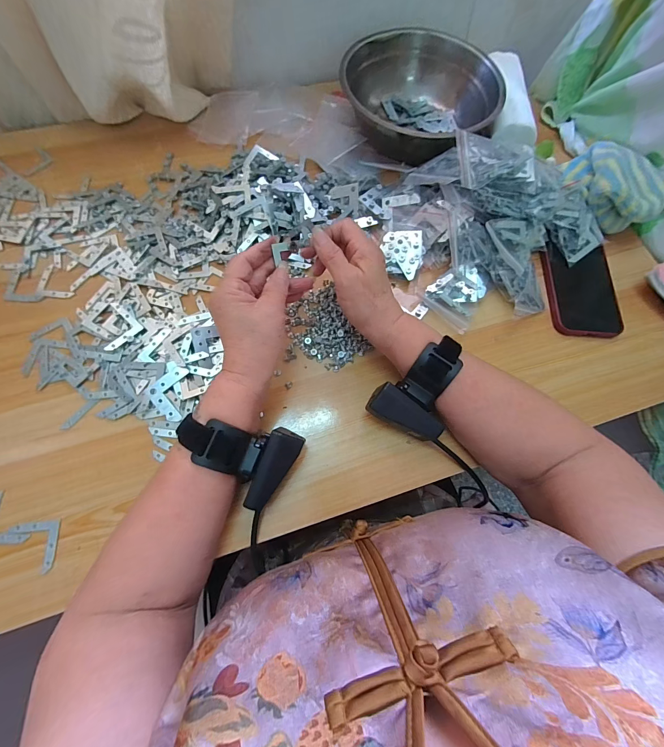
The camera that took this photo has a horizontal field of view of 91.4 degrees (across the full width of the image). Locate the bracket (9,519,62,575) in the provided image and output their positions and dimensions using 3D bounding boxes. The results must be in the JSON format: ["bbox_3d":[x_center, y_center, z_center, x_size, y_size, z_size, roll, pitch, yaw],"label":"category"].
[{"bbox_3d":[-0.262,0.152,0.283,0.041,0.004,0.042,-6,70,-4],"label":"bracket"}]

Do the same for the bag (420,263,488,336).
[{"bbox_3d":[0.149,-0.091,0.372,0.070,0.022,0.062,-38,76,-14],"label":"bag"}]

